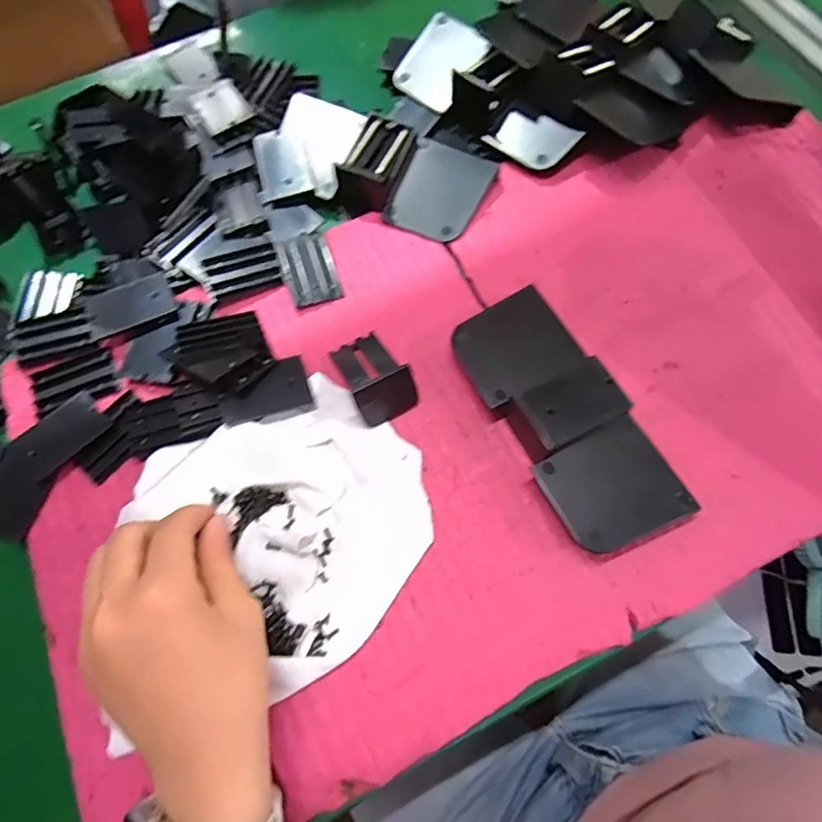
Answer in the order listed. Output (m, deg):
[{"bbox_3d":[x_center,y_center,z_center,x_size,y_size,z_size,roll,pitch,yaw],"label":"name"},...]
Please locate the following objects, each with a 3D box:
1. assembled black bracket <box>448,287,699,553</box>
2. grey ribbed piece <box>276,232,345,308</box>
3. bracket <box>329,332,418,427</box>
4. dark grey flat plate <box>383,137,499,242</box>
[{"bbox_3d":[0.088,0.002,0.329,0.069,0.029,0.161,-27,69,-9],"label":"assembled black bracket"},{"bbox_3d":[-0.071,-0.100,0.387,0.035,0.010,0.053,-18,68,-5],"label":"grey ribbed piece"},{"bbox_3d":[-0.023,-0.025,0.345,0.037,0.027,0.060,-25,69,-8],"label":"bracket"},{"bbox_3d":[0.019,-0.159,0.404,0.064,0.011,0.072,24,84,4],"label":"dark grey flat plate"}]

